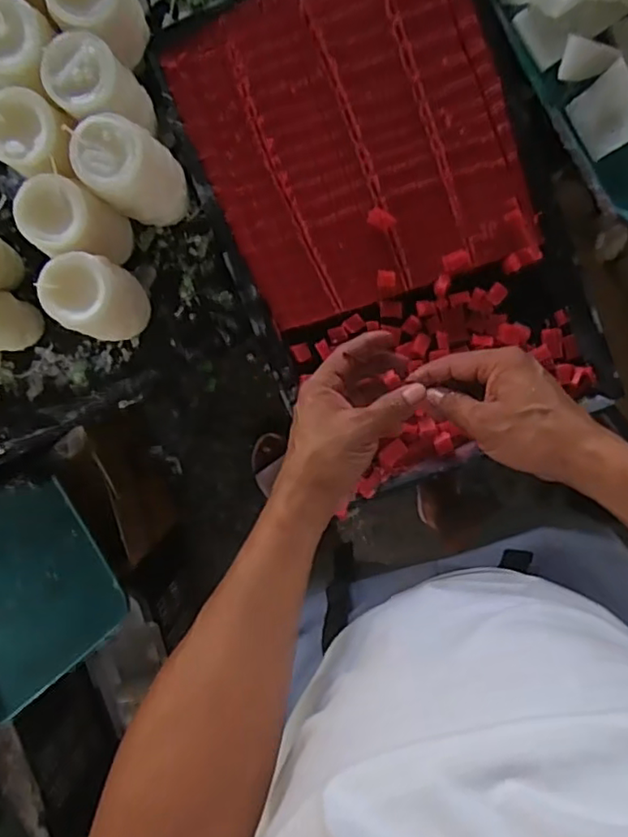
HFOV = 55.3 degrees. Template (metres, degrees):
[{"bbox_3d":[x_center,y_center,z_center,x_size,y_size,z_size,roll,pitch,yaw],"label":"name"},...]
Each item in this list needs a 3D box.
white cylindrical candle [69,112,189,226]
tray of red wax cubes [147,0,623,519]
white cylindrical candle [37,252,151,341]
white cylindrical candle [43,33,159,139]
[{"bbox_3d":[-0.156,-0.212,0.524,0.073,0.102,0.069,39,99,-1],"label":"white cylindrical candle"},{"bbox_3d":[0.067,-0.182,0.560,0.289,0.020,0.463,-20,96,7],"label":"tray of red wax cubes"},{"bbox_3d":[-0.191,-0.106,0.540,0.060,0.115,0.070,7,99,4],"label":"white cylindrical candle"},{"bbox_3d":[-0.178,-0.275,0.510,0.058,0.092,0.061,1,98,5],"label":"white cylindrical candle"}]

